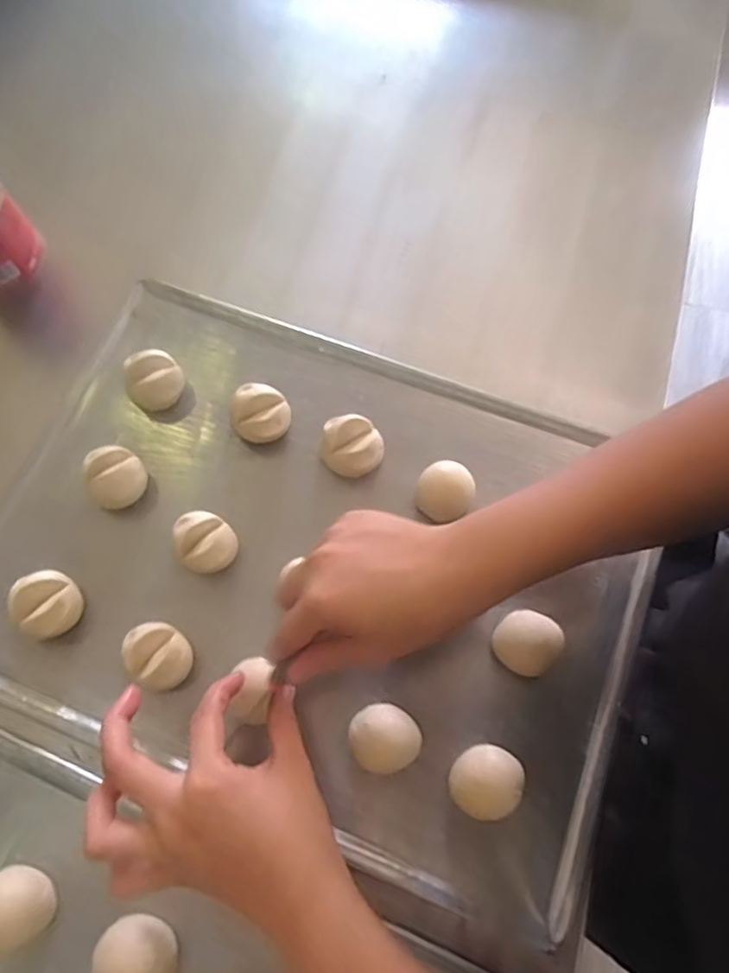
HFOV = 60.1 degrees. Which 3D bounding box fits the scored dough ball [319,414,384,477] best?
[{"bbox_3d":[-0.009,-0.029,0.458,0.044,0.027,0.040,0,71,0],"label":"scored dough ball"}]

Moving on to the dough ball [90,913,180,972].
[{"bbox_3d":[-0.126,0.261,0.352,0.042,0.032,0.036,25,73,8],"label":"dough ball"}]

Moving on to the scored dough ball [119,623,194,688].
[{"bbox_3d":[-0.134,0.110,0.411,0.047,0.034,0.039,34,75,11],"label":"scored dough ball"}]

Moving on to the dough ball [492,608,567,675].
[{"bbox_3d":[0.103,0.100,0.409,0.038,0.033,0.041,0,71,0],"label":"dough ball"}]

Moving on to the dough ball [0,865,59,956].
[{"bbox_3d":[-0.200,0.239,0.359,0.032,0.037,0.040,-26,73,-8],"label":"dough ball"}]

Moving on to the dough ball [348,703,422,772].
[{"bbox_3d":[0.011,0.154,0.391,0.042,0.037,0.037,-21,72,-7],"label":"dough ball"}]

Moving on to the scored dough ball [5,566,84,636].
[{"bbox_3d":[-0.210,0.078,0.420,0.042,0.031,0.039,0,71,0],"label":"scored dough ball"}]

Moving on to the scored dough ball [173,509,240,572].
[{"bbox_3d":[-0.109,0.041,0.436,0.041,0.037,0.043,-31,74,-10],"label":"scored dough ball"}]

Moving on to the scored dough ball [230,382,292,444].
[{"bbox_3d":[-0.076,-0.052,0.468,0.042,0.031,0.042,0,71,0],"label":"scored dough ball"}]

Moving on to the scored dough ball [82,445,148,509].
[{"bbox_3d":[-0.178,-0.005,0.455,0.042,0.038,0.046,-18,72,-6],"label":"scored dough ball"}]

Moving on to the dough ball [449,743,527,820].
[{"bbox_3d":[0.073,0.178,0.383,0.042,0.033,0.037,-39,75,-12],"label":"dough ball"}]

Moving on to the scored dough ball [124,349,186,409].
[{"bbox_3d":[-0.159,-0.079,0.479,0.045,0.031,0.042,-36,75,-11],"label":"scored dough ball"}]

